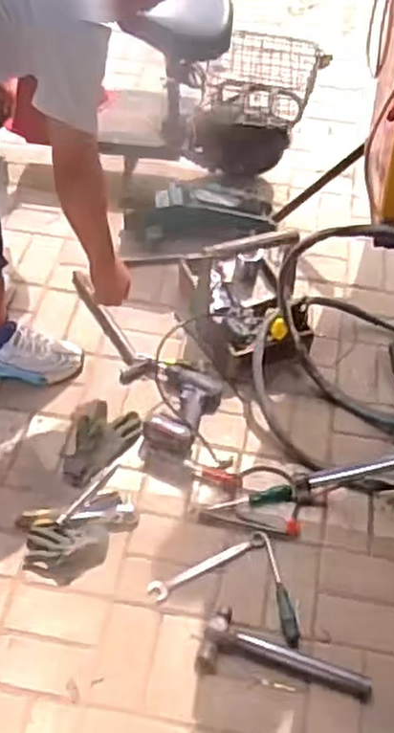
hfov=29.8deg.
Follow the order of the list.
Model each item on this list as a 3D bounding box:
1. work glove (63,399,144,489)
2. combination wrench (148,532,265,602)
[{"bbox_3d":[-0.211,0.164,1.677,0.151,0.030,0.222,5,50,0],"label":"work glove"},{"bbox_3d":[0.025,0.405,1.520,0.261,0.006,0.042,-22,55,-21],"label":"combination wrench"}]

